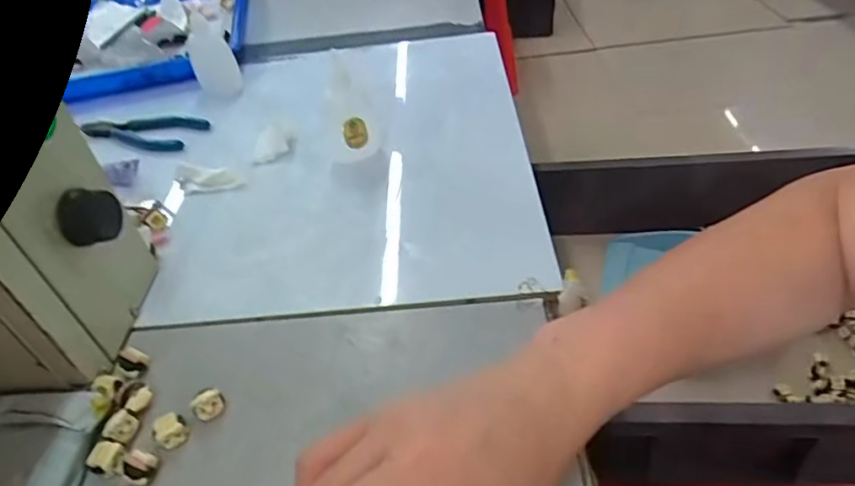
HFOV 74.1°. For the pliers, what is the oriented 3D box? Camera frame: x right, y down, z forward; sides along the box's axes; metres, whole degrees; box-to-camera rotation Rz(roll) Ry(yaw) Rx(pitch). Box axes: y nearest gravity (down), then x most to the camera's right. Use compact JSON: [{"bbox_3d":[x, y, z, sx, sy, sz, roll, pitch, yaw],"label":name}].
[{"bbox_3d":[-0.274,-0.108,0.542,0.128,0.014,0.051,13,44,21],"label":"pliers"}]

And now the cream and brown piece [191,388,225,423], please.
[{"bbox_3d":[-0.116,0.085,0.299,0.011,0.011,0.016,26,50,32],"label":"cream and brown piece"}]

